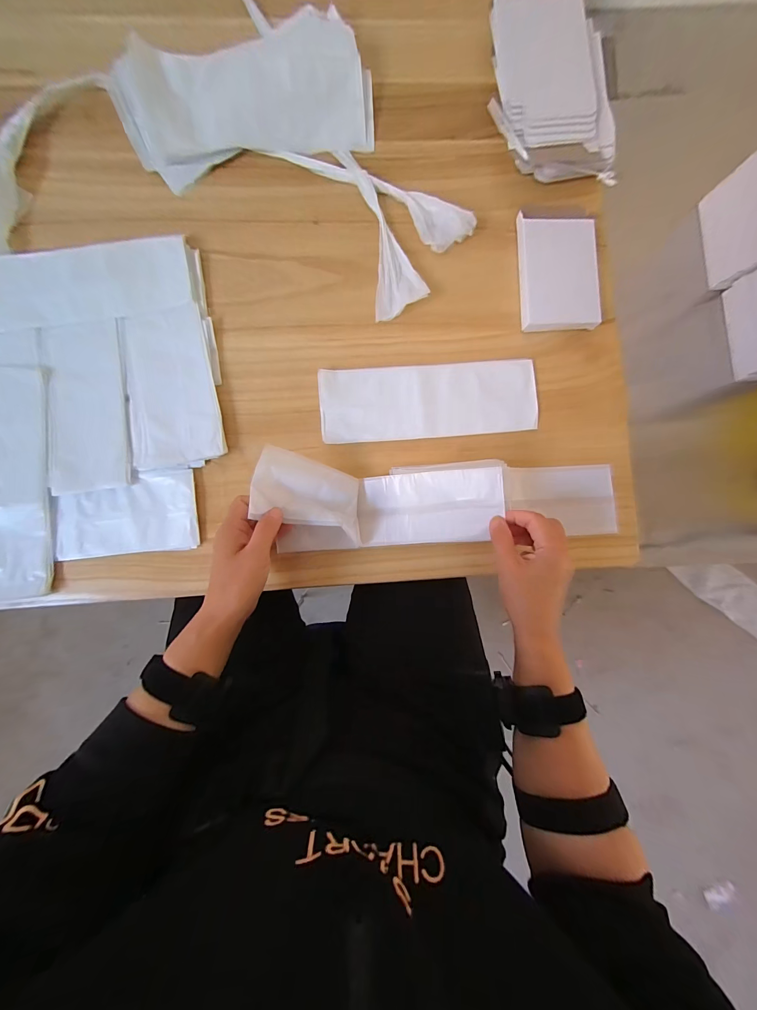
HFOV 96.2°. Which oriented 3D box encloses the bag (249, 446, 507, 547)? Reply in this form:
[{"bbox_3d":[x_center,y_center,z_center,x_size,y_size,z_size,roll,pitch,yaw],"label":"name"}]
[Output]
[{"bbox_3d":[-0.001,-0.001,0.360,0.241,0.062,0.084,6,85,-4],"label":"bag"}]

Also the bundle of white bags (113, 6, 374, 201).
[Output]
[{"bbox_3d":[-0.147,-0.458,0.389,0.280,0.050,0.120,-14,86,-4],"label":"bundle of white bags"}]

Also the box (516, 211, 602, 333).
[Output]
[{"bbox_3d":[0.211,-0.268,0.399,0.085,0.027,0.128,-2,86,-3],"label":"box"}]

